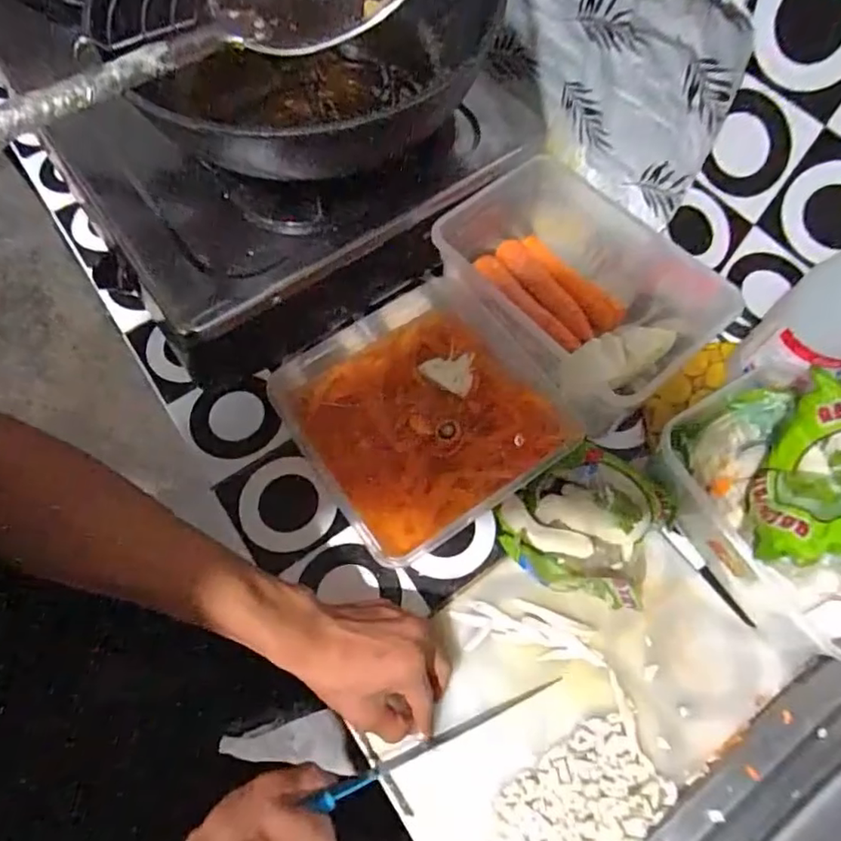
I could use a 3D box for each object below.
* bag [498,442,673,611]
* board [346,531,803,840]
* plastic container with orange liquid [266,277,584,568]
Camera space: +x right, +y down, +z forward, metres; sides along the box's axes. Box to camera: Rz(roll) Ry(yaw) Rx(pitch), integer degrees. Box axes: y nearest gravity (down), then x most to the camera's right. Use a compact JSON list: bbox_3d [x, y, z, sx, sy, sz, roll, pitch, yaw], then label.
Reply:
[{"bbox_3d":[0.132,0.081,0.466,0.118,0.045,0.114,23,68,11],"label":"bag"},{"bbox_3d":[0.110,0.202,0.433,0.292,0.016,0.192,-33,69,-13],"label":"board"},{"bbox_3d":[-0.002,-0.006,0.509,0.199,0.060,0.216,-32,69,-12],"label":"plastic container with orange liquid"}]

